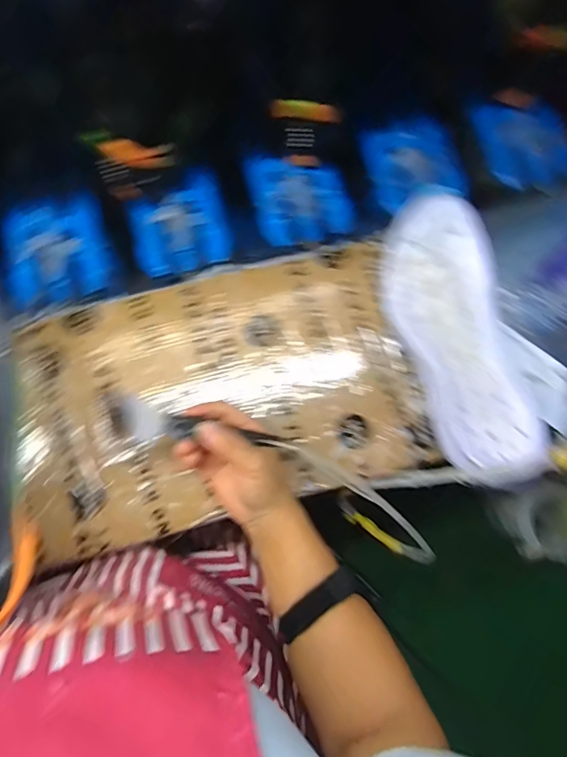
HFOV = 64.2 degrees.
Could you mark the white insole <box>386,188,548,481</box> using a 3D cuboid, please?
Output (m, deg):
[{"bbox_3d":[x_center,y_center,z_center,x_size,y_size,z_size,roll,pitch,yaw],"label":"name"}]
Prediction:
[{"bbox_3d":[0.168,-0.039,0.420,0.119,0.049,0.271,-8,81,-2],"label":"white insole"}]

